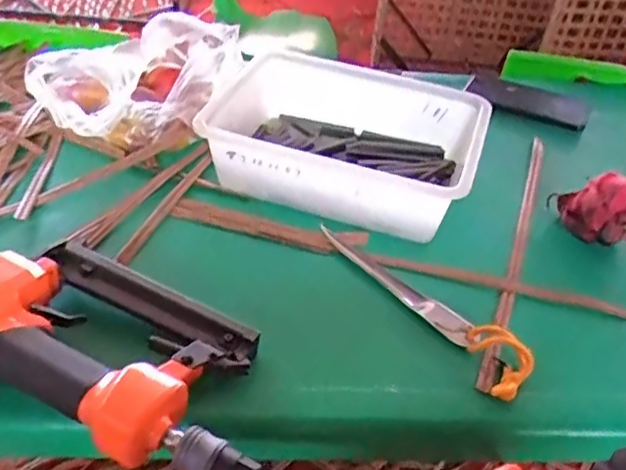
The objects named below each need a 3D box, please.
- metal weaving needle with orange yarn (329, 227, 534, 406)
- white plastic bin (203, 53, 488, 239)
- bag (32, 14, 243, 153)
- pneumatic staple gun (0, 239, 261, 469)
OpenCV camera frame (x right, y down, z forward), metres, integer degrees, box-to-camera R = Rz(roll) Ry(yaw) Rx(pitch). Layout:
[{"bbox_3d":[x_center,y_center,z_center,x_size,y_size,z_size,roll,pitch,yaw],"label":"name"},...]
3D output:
[{"bbox_3d":[0.090,0.051,0.558,0.040,0.016,0.224,-24,47,-33],"label":"metal weaving needle with orange yarn"},{"bbox_3d":[0.039,-0.096,0.683,0.254,0.084,0.194,16,39,12],"label":"white plastic bin"},{"bbox_3d":[-0.181,-0.170,0.730,0.238,0.097,0.144,-29,50,-36],"label":"bag"},{"bbox_3d":[-0.163,0.073,0.462,0.201,0.055,0.160,21,41,18],"label":"pneumatic staple gun"}]

